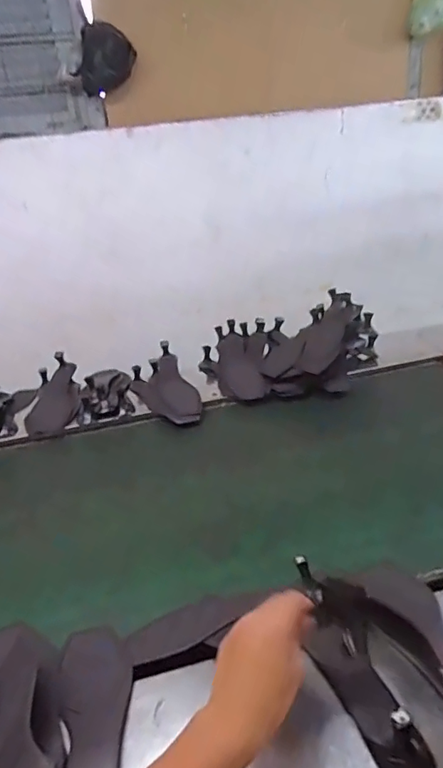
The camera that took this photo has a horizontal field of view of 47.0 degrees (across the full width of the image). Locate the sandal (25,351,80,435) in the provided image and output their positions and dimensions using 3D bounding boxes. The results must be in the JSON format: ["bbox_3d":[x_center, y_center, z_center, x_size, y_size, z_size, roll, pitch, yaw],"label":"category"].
[{"bbox_3d":[-0.363,0.023,1.128,0.120,0.071,0.225,-5,42,2],"label":"sandal"}]

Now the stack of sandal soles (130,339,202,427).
[{"bbox_3d":[-0.130,0.008,1.113,0.131,0.071,0.245,-16,28,-19],"label":"stack of sandal soles"}]

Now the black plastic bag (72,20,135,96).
[{"bbox_3d":[-0.372,-1.032,1.622,0.191,0.174,0.195,-9,27,-5],"label":"black plastic bag"}]

